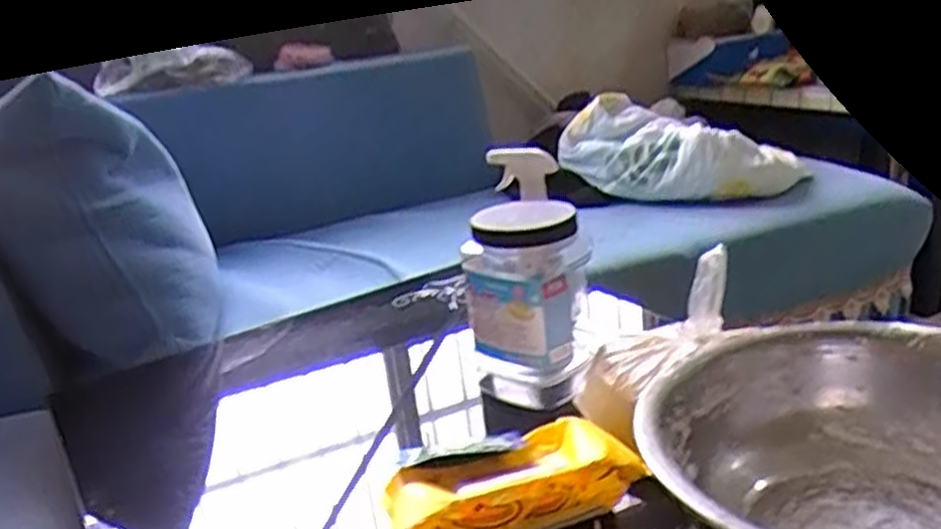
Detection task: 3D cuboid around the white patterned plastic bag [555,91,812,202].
[{"bbox_3d":[0.469,-0.250,1.808,0.523,0.188,0.248,15,25,20],"label":"white patterned plastic bag"}]

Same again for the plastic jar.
[{"bbox_3d":[0.066,0.050,0.934,0.129,0.230,0.144,-7,18,-1],"label":"plastic jar"}]

